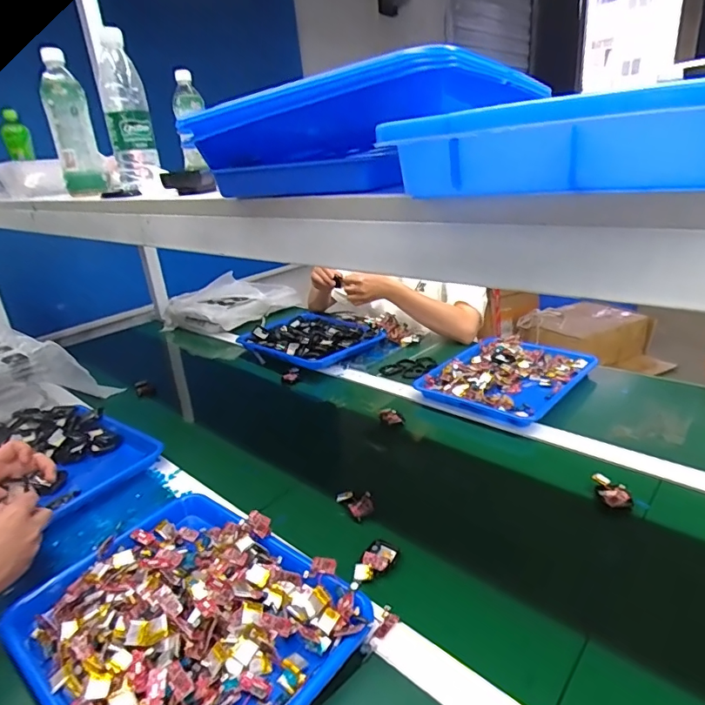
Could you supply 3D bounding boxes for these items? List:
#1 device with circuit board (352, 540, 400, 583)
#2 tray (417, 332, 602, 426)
[{"bbox_3d":[0.025,0.245,0.567,0.034,0.011,0.060,11,28,35],"label":"device with circuit board"},{"bbox_3d":[0.314,0.040,0.971,0.242,0.031,0.314,15,31,40],"label":"tray"}]

